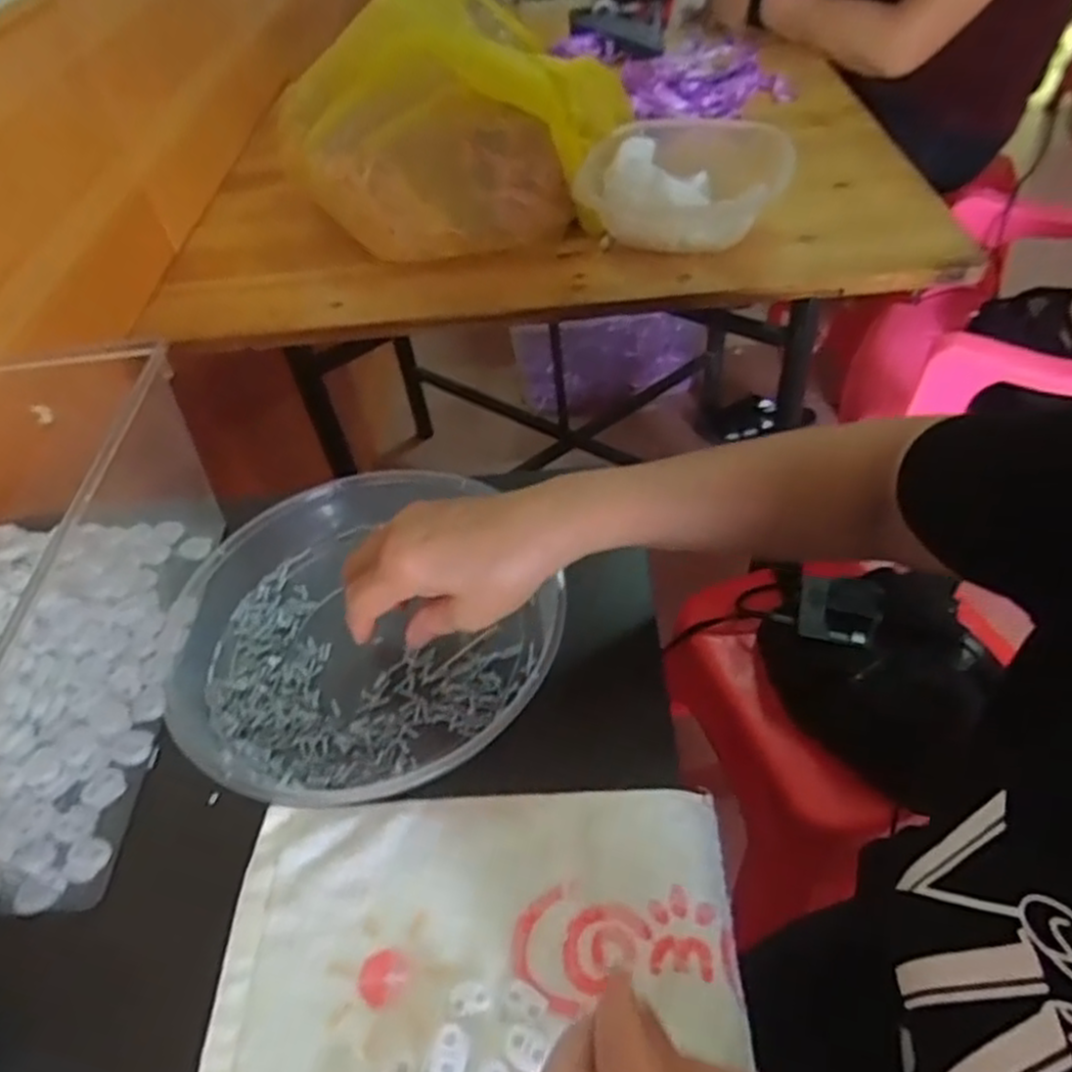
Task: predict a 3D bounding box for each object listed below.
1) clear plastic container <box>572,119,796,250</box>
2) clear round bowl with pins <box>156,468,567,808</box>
[{"bbox_3d":[0.160,-0.369,0.796,0.177,0.070,0.229,11,50,17],"label":"clear plastic container"},{"bbox_3d":[-0.112,0.055,0.458,0.212,0.049,0.226,-4,47,4],"label":"clear round bowl with pins"}]

